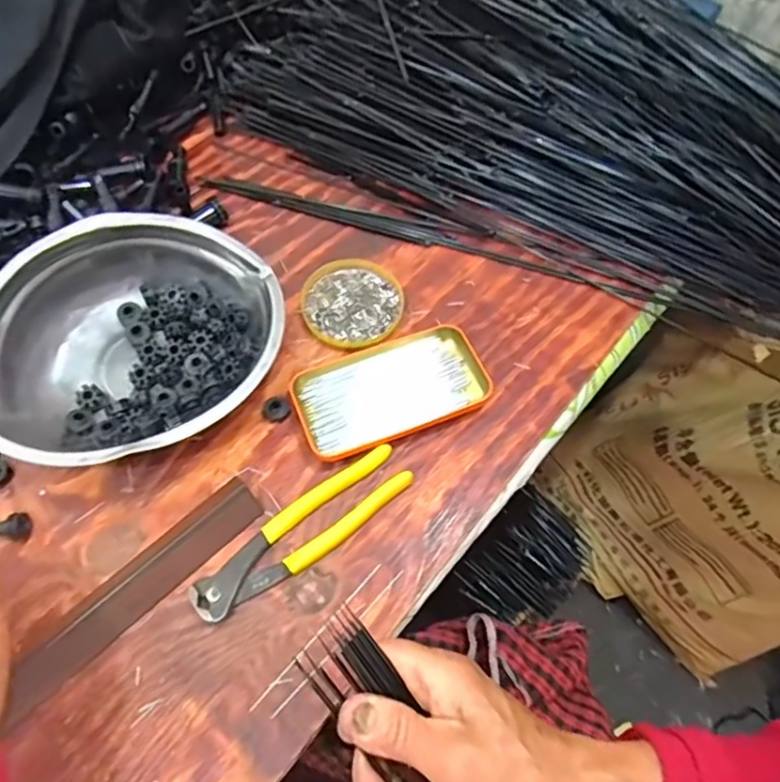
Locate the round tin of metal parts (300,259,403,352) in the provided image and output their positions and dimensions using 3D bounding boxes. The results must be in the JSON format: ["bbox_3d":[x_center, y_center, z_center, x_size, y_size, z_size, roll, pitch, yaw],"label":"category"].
[{"bbox_3d":[-0.031,-0.073,0.518,0.083,0.008,0.083,1,61,-2],"label":"round tin of metal parts"}]

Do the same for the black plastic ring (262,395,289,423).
[{"bbox_3d":[-0.086,0.013,0.468,0.019,0.009,0.020,1,61,-2],"label":"black plastic ring"}]

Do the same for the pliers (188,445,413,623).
[{"bbox_3d":[-0.058,0.094,0.421,0.161,0.013,0.042,-35,68,-19],"label":"pliers"}]

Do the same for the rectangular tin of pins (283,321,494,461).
[{"bbox_3d":[-0.002,-0.004,0.476,0.142,0.017,0.080,-22,64,-14],"label":"rectangular tin of pins"}]

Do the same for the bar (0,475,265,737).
[{"bbox_3d":[-0.166,0.129,0.407,0.187,0.009,0.033,-40,70,-21],"label":"bar"}]

